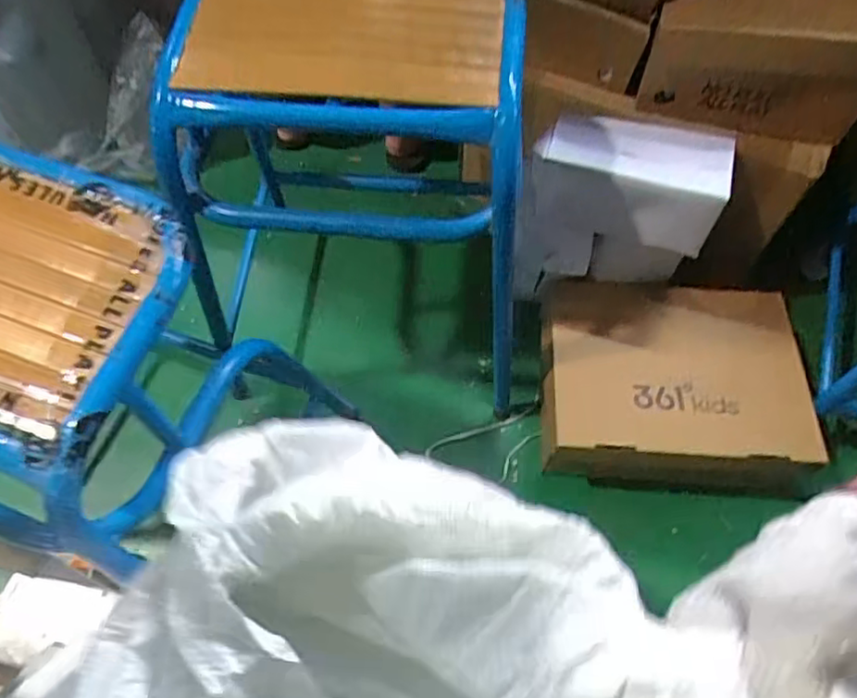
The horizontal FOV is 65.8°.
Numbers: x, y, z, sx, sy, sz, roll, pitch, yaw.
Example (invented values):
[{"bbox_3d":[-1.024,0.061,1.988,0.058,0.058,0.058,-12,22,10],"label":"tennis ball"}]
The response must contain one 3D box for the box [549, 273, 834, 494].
[{"bbox_3d":[0.313,0.039,0.857,0.331,0.098,0.266,1,64,1],"label":"box"}]

